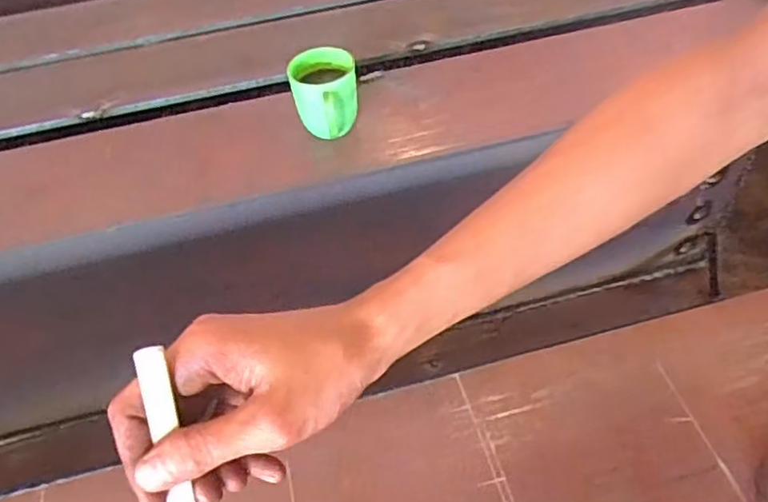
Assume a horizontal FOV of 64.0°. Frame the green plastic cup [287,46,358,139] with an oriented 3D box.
[{"bbox_3d":[-0.066,-0.175,0.713,0.073,0.096,0.069,-4,47,4],"label":"green plastic cup"}]

